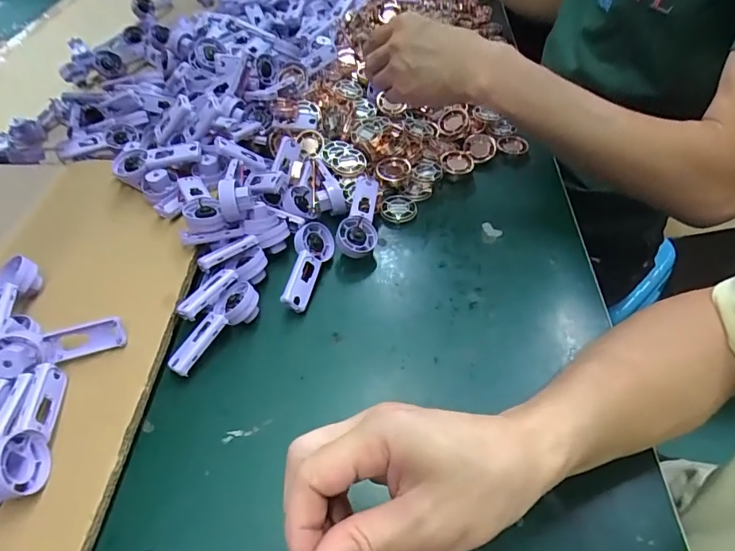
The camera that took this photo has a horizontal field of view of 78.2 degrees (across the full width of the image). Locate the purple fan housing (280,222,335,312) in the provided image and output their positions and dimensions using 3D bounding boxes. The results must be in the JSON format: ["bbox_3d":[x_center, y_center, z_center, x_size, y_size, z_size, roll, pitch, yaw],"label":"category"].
[{"bbox_3d":[-0.057,-0.007,0.433,0.034,0.037,0.089,4,50,7],"label":"purple fan housing"}]

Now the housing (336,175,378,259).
[{"bbox_3d":[-0.006,-0.064,0.466,0.037,0.020,0.097,8,60,5],"label":"housing"}]

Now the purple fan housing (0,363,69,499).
[{"bbox_3d":[-0.235,0.106,0.315,0.022,0.036,0.094,-22,46,17],"label":"purple fan housing"}]

